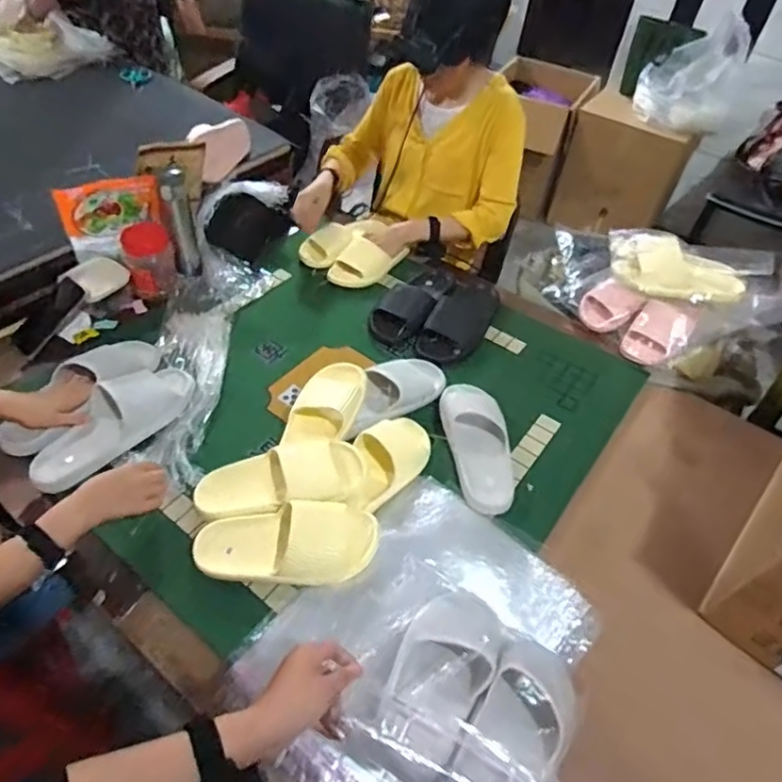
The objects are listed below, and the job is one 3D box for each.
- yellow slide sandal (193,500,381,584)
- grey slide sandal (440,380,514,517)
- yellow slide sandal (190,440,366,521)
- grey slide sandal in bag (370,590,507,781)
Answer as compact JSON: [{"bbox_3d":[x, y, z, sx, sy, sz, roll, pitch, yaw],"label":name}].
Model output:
[{"bbox_3d":[-0.143,0.209,0.777,0.245,0.062,0.097,1,49,-5],"label":"yellow slide sandal"},{"bbox_3d":[0.141,0.080,0.919,0.105,0.050,0.249,1,49,-5],"label":"grey slide sandal"},{"bbox_3d":[-0.164,0.138,0.833,0.245,0.082,0.093,-2,50,-8],"label":"yellow slide sandal"},{"bbox_3d":[0.060,0.304,0.630,0.101,0.058,0.243,26,33,15],"label":"grey slide sandal in bag"}]

